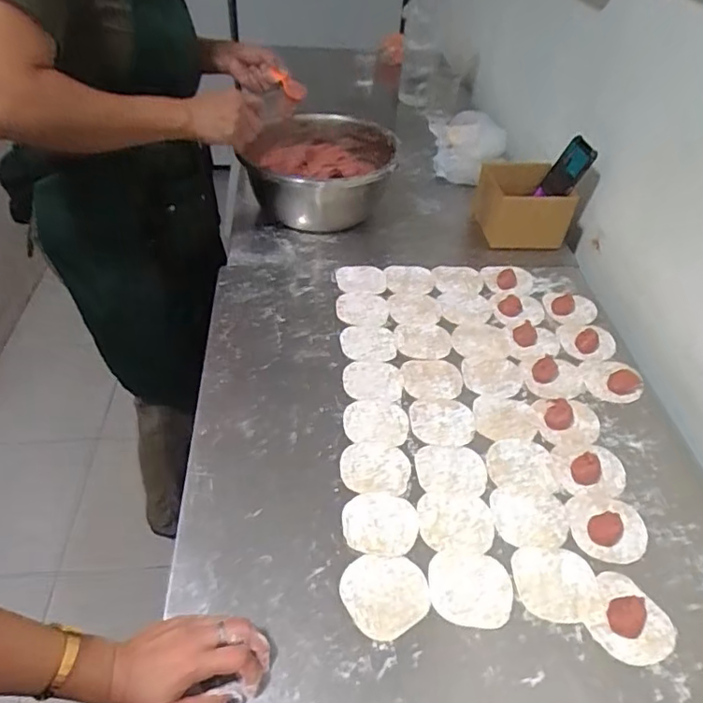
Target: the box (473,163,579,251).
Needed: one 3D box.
[{"bbox_3d":[0.300,-0.259,1.005,0.144,0.108,0.127,2,45,0],"label":"box"}]

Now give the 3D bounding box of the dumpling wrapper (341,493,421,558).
[{"bbox_3d":[0.031,0.182,0.599,0.078,0.004,0.072,7,45,5],"label":"dumpling wrapper"}]

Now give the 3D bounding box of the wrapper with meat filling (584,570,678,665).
[{"bbox_3d":[0.262,0.252,0.532,0.076,0.020,0.081,1,45,-1],"label":"wrapper with meat filling"}]

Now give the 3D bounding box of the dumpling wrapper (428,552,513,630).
[{"bbox_3d":[0.118,0.233,0.552,0.079,0.004,0.072,3,45,0],"label":"dumpling wrapper"}]

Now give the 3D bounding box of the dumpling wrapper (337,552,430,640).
[{"bbox_3d":[0.033,0.233,0.546,0.080,0.004,0.077,-25,51,-24],"label":"dumpling wrapper"}]

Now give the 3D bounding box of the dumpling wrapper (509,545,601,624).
[{"bbox_3d":[0.205,0.230,0.559,0.082,0.004,0.073,3,45,1],"label":"dumpling wrapper"}]

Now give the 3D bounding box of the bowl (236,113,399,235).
[{"bbox_3d":[-0.060,-0.319,1.019,0.262,0.142,0.239,1,45,-1],"label":"bowl"}]

